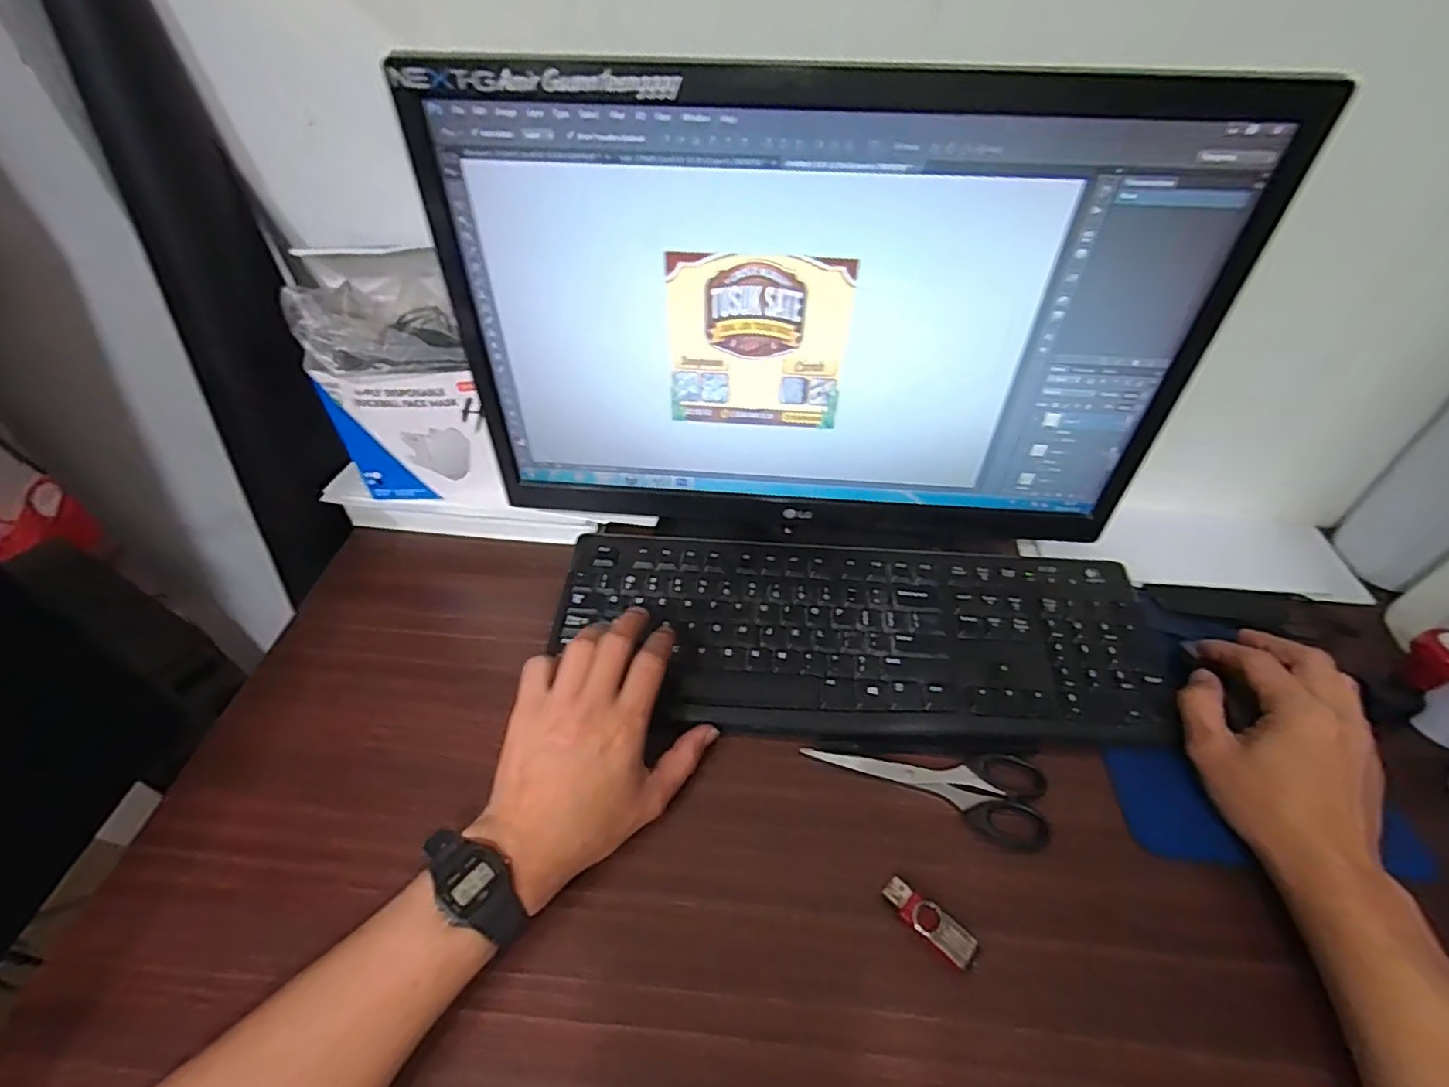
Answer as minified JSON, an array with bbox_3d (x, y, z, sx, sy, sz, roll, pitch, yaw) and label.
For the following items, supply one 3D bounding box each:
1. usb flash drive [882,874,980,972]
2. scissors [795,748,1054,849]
[{"bbox_3d":[0.114,0.209,0.340,0.054,0.006,0.018,34,61,23],"label":"usb flash drive"},{"bbox_3d":[0.130,0.152,0.400,0.150,0.010,0.053,13,55,10],"label":"scissors"}]

